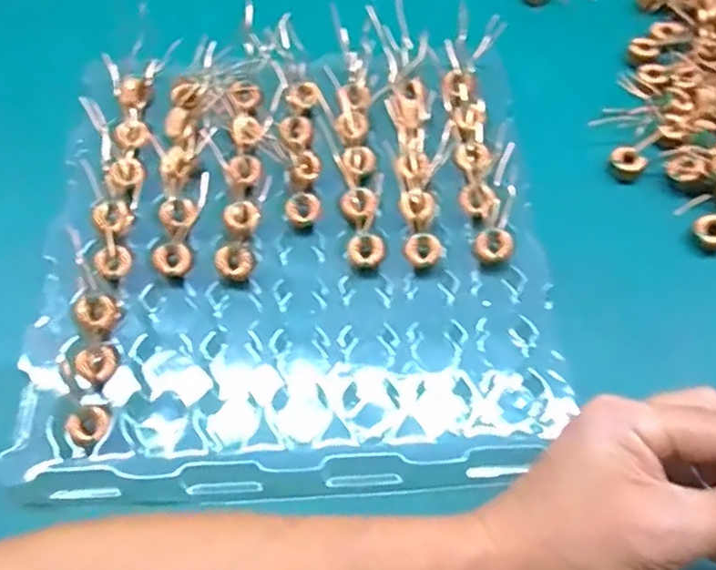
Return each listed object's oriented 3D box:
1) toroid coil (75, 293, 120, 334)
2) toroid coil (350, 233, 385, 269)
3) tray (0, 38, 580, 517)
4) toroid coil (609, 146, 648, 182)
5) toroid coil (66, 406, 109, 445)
[{"bbox_3d":[-0.143,0.015,0.349,0.022,0.005,0.021,0,63,-1],"label":"toroid coil"},{"bbox_3d":[0.005,-0.020,0.375,0.020,0.012,0.020,0,63,-1],"label":"toroid coil"},{"bbox_3d":[-0.038,-0.017,0.371,0.279,0.030,0.282,-4,63,-3],"label":"tray"},{"bbox_3d":[0.172,-0.078,0.408,0.020,0.012,0.016,40,69,18],"label":"toroid coil"},{"bbox_3d":[-0.137,0.072,0.325,0.020,0.005,0.017,-36,69,-18],"label":"toroid coil"}]

